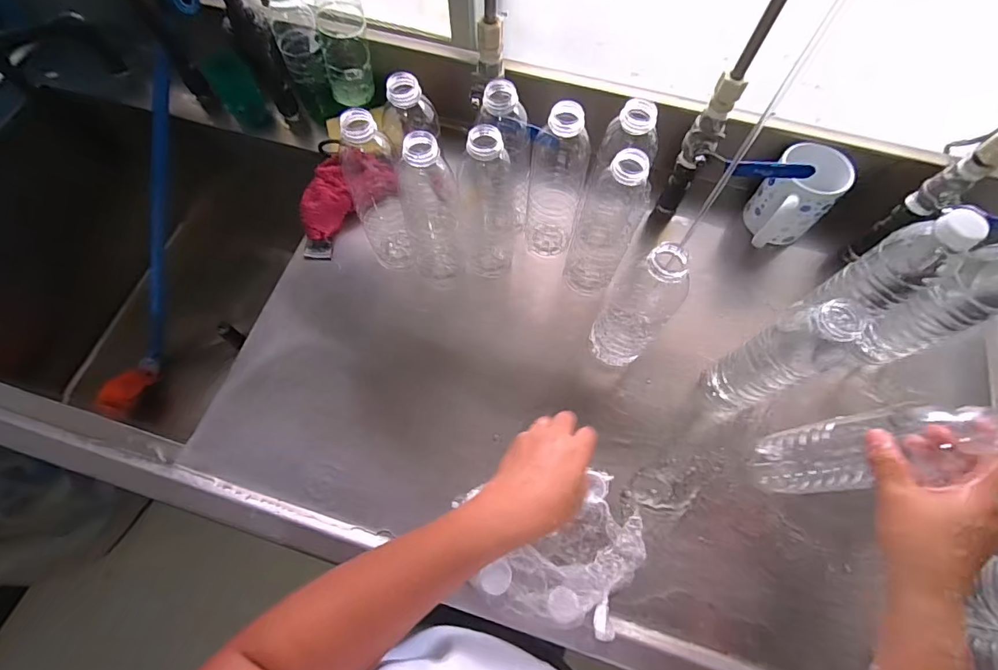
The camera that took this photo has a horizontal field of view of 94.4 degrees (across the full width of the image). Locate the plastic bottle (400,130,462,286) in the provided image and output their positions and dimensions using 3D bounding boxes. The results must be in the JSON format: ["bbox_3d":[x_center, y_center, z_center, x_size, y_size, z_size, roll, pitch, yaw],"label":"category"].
[{"bbox_3d":[-0.078,-0.140,0.512,0.059,0.201,0.069,-12,68,-5],"label":"plastic bottle"}]

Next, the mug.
[{"bbox_3d":[0.352,-0.161,0.560,0.095,0.097,0.079,-40,73,-16],"label":"mug"}]

